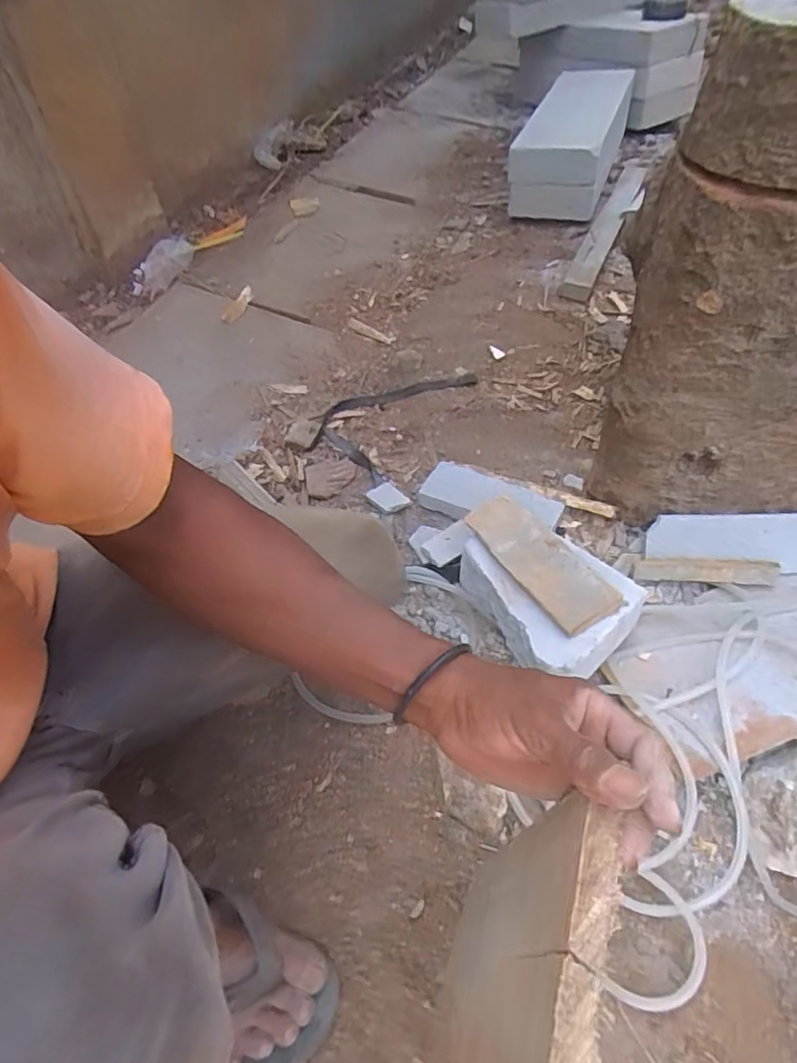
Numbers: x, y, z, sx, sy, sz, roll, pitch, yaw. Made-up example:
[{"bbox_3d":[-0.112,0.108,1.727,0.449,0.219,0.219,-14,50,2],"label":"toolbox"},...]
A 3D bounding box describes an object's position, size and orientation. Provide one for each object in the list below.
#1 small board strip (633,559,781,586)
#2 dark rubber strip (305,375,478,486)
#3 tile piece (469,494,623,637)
[{"bbox_3d":[0.388,0.051,0.710,0.160,0.010,0.030,2,96,15],"label":"small board strip"},{"bbox_3d":[-0.022,-0.214,0.998,0.199,0.055,0.288,34,61,20],"label":"dark rubber strip"},{"bbox_3d":[0.163,0.030,0.656,0.075,0.007,0.203,-29,52,-11],"label":"tile piece"}]

